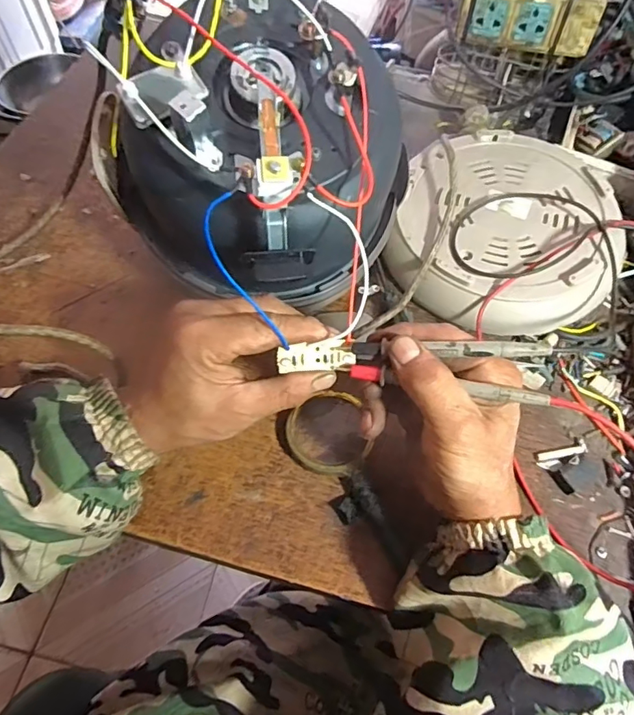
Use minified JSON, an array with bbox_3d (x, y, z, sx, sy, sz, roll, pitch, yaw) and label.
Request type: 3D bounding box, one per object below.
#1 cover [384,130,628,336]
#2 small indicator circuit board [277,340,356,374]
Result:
[{"bbox_3d":[0.177,-0.120,0.464,0.203,0.042,0.215,16,60,7],"label":"cover"},{"bbox_3d":[0.000,0.000,0.307,0.046,0.004,0.018,-5,90,-11],"label":"small indicator circuit board"}]

